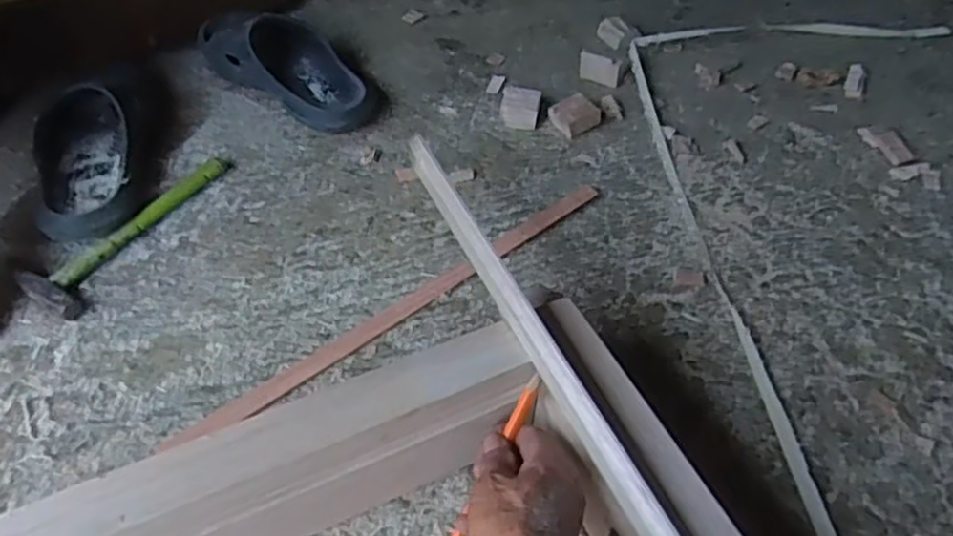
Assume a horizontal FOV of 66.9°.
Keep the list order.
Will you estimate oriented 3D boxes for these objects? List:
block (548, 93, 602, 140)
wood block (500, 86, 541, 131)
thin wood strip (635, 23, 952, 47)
[{"bbox_3d":[0.118,-0.182,0.867,0.056,0.026,0.046,-27,54,-21],"label":"block"},{"bbox_3d":[0.054,-0.195,0.880,0.046,0.027,0.049,9,50,8],"label":"wood block"},{"bbox_3d":[0.435,-0.328,0.993,0.445,0.013,0.054,-4,49,-3],"label":"thin wood strip"}]

